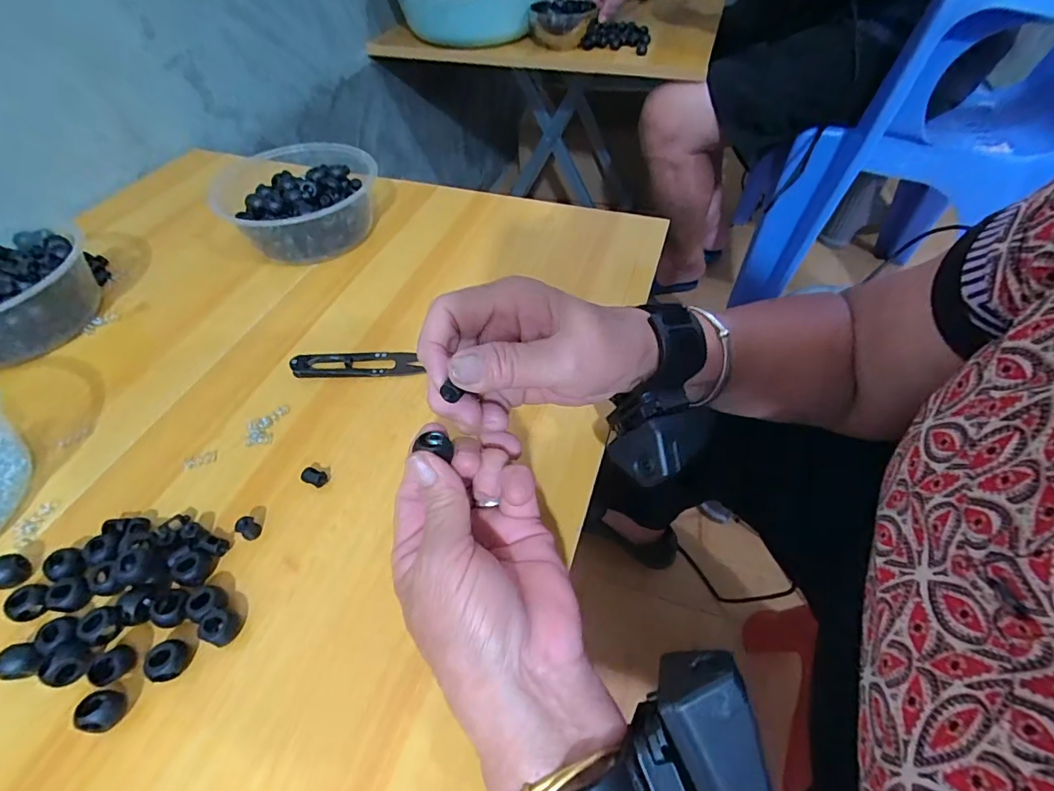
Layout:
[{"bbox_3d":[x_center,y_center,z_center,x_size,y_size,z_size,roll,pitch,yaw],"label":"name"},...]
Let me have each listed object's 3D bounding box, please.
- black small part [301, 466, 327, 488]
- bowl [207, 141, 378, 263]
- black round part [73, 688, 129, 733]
[{"bbox_3d":[-0.128,0.049,0.288,0.016,0.009,0.009,17,52,15],"label":"black small part"},{"bbox_3d":[-0.206,-0.175,0.443,0.138,0.058,0.138,-1,50,1],"label":"bowl"},{"bbox_3d":[-0.186,0.140,0.212,0.015,0.018,0.015,-1,50,1],"label":"black round part"}]

